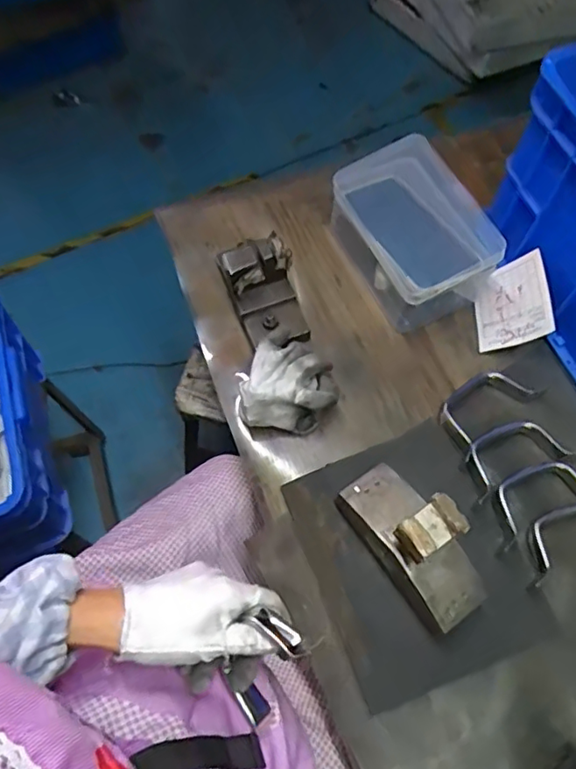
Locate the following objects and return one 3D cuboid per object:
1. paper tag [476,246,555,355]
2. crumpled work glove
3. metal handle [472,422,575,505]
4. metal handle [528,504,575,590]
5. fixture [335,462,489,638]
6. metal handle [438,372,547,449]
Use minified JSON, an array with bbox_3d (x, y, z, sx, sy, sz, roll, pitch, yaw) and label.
[{"bbox_3d":[0.239,-0.087,0.620,0.009,0.076,0.094,18,62,-42],"label":"paper tag"},{"bbox_3d":[0.002,0.002,0.567,0.091,0.067,0.083,2,64,0],"label":"crumpled work glove"},{"bbox_3d":[0.218,0.063,0.552,0.116,0.022,0.057,-22,66,-11],"label":"metal handle"},{"bbox_3d":[0.267,0.139,0.526,0.116,0.010,0.057,-14,65,-8],"label":"metal handle"},{"bbox_3d":[0.104,0.129,0.475,0.054,0.112,0.136,-34,69,-16],"label":"fixture"},{"bbox_3d":[0.199,0.016,0.581,0.107,0.013,0.051,-32,69,-15],"label":"metal handle"}]

